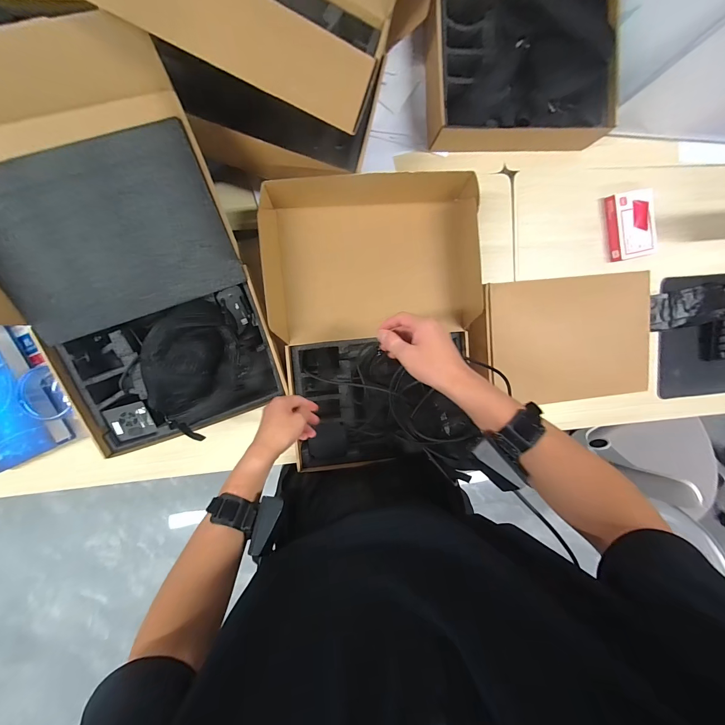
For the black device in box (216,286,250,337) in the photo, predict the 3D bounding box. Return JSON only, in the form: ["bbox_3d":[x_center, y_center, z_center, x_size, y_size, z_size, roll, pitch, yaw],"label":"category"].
[{"bbox_3d":[-0.243,-0.099,0.606,0.041,0.017,0.087,-16,110,-4],"label":"black device in box"}]

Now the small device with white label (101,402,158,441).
[{"bbox_3d":[-0.450,0.115,0.610,0.073,0.016,0.067,-14,97,-4],"label":"small device with white label"}]

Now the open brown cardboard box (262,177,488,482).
[{"bbox_3d":[0.027,-0.060,0.606,0.373,0.130,0.523,-11,97,-4],"label":"open brown cardboard box"}]

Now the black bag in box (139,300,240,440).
[{"bbox_3d":[-0.311,0.014,0.556,0.140,0.057,0.237,23,93,-7],"label":"black bag in box"}]

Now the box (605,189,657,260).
[{"bbox_3d":[0.610,-0.310,0.712,0.094,0.034,0.142,-11,97,-4],"label":"box"}]

